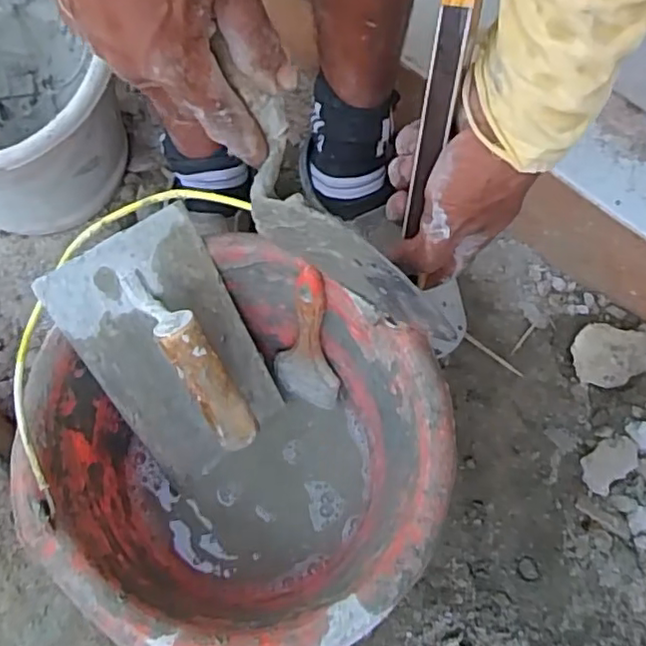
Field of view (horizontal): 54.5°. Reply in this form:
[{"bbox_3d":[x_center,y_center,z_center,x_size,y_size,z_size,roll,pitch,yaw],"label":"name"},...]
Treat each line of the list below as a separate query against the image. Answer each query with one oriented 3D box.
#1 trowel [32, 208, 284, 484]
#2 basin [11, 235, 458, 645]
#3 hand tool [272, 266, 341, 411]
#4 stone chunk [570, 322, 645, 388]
[{"bbox_3d":[-0.095,0.036,0.464,0.129,0.215,0.081,-38,32,-19],"label":"trowel"},{"bbox_3d":[-0.057,0.098,0.473,0.280,0.153,0.270,32,69,14],"label":"basin"},{"bbox_3d":[-0.014,0.011,0.518,0.054,0.145,0.028,2,44,1],"label":"hand tool"},{"bbox_3d":[0.286,0.030,0.615,0.078,0.037,0.057,1,65,1],"label":"stone chunk"}]

